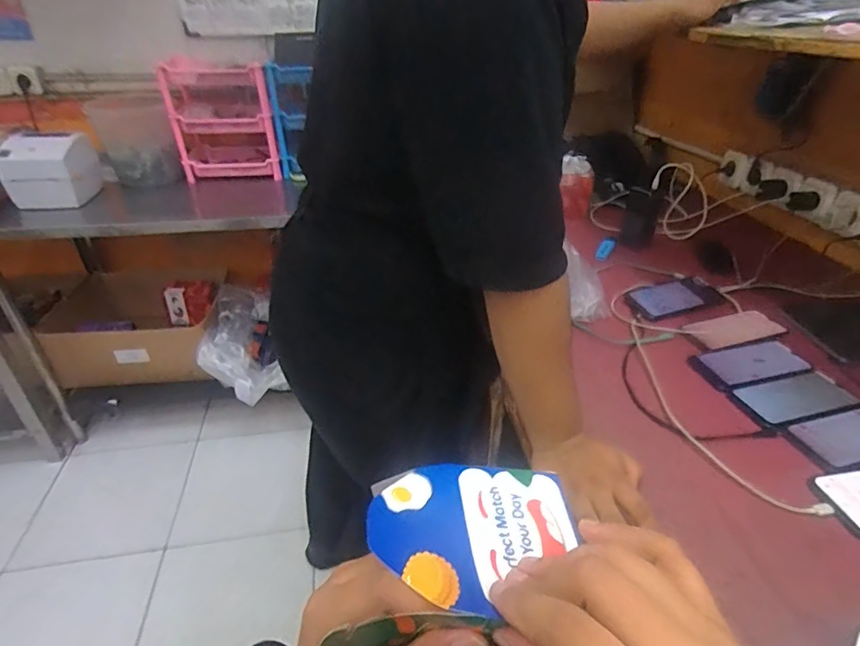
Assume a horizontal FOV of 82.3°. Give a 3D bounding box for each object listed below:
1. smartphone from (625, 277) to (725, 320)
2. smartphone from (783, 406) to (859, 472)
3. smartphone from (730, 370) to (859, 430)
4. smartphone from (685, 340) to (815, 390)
[{"bbox_3d":[0.446,-0.048,0.898,0.177,0.013,0.084,-13,36,-19],"label":"smartphone"},{"bbox_3d":[0.540,0.141,0.617,0.172,0.010,0.075,-8,34,-12],"label":"smartphone"},{"bbox_3d":[0.500,0.102,0.672,0.153,0.015,0.076,-7,34,-11],"label":"smartphone"},{"bbox_3d":[0.478,0.060,0.733,0.158,0.014,0.084,-6,34,-9],"label":"smartphone"}]

